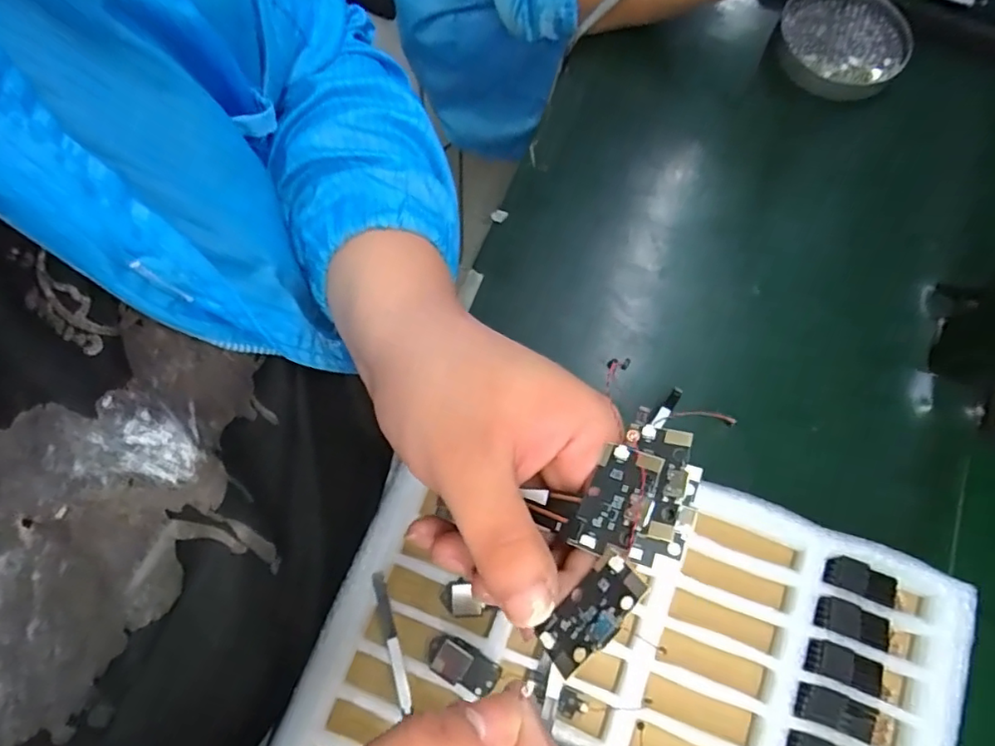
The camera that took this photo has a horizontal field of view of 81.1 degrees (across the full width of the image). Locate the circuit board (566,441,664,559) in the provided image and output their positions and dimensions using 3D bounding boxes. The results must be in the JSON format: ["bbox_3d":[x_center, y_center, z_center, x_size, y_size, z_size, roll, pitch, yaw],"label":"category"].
[{"bbox_3d":[0.038,0.041,0.187,0.022,0.004,0.035,14,73,34],"label":"circuit board"}]

